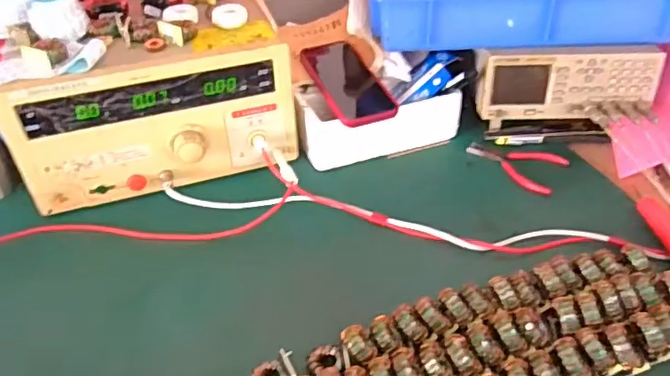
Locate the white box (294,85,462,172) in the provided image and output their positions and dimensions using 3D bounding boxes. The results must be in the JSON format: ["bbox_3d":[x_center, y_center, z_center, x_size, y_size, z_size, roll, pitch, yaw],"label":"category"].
[{"bbox_3d":[0.060,-0.093,0.763,0.220,0.070,0.091,-11,39,-11],"label":"white box"}]

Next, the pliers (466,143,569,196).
[{"bbox_3d":[0.230,-0.033,0.729,0.123,0.009,0.080,23,45,28],"label":"pliers"}]

